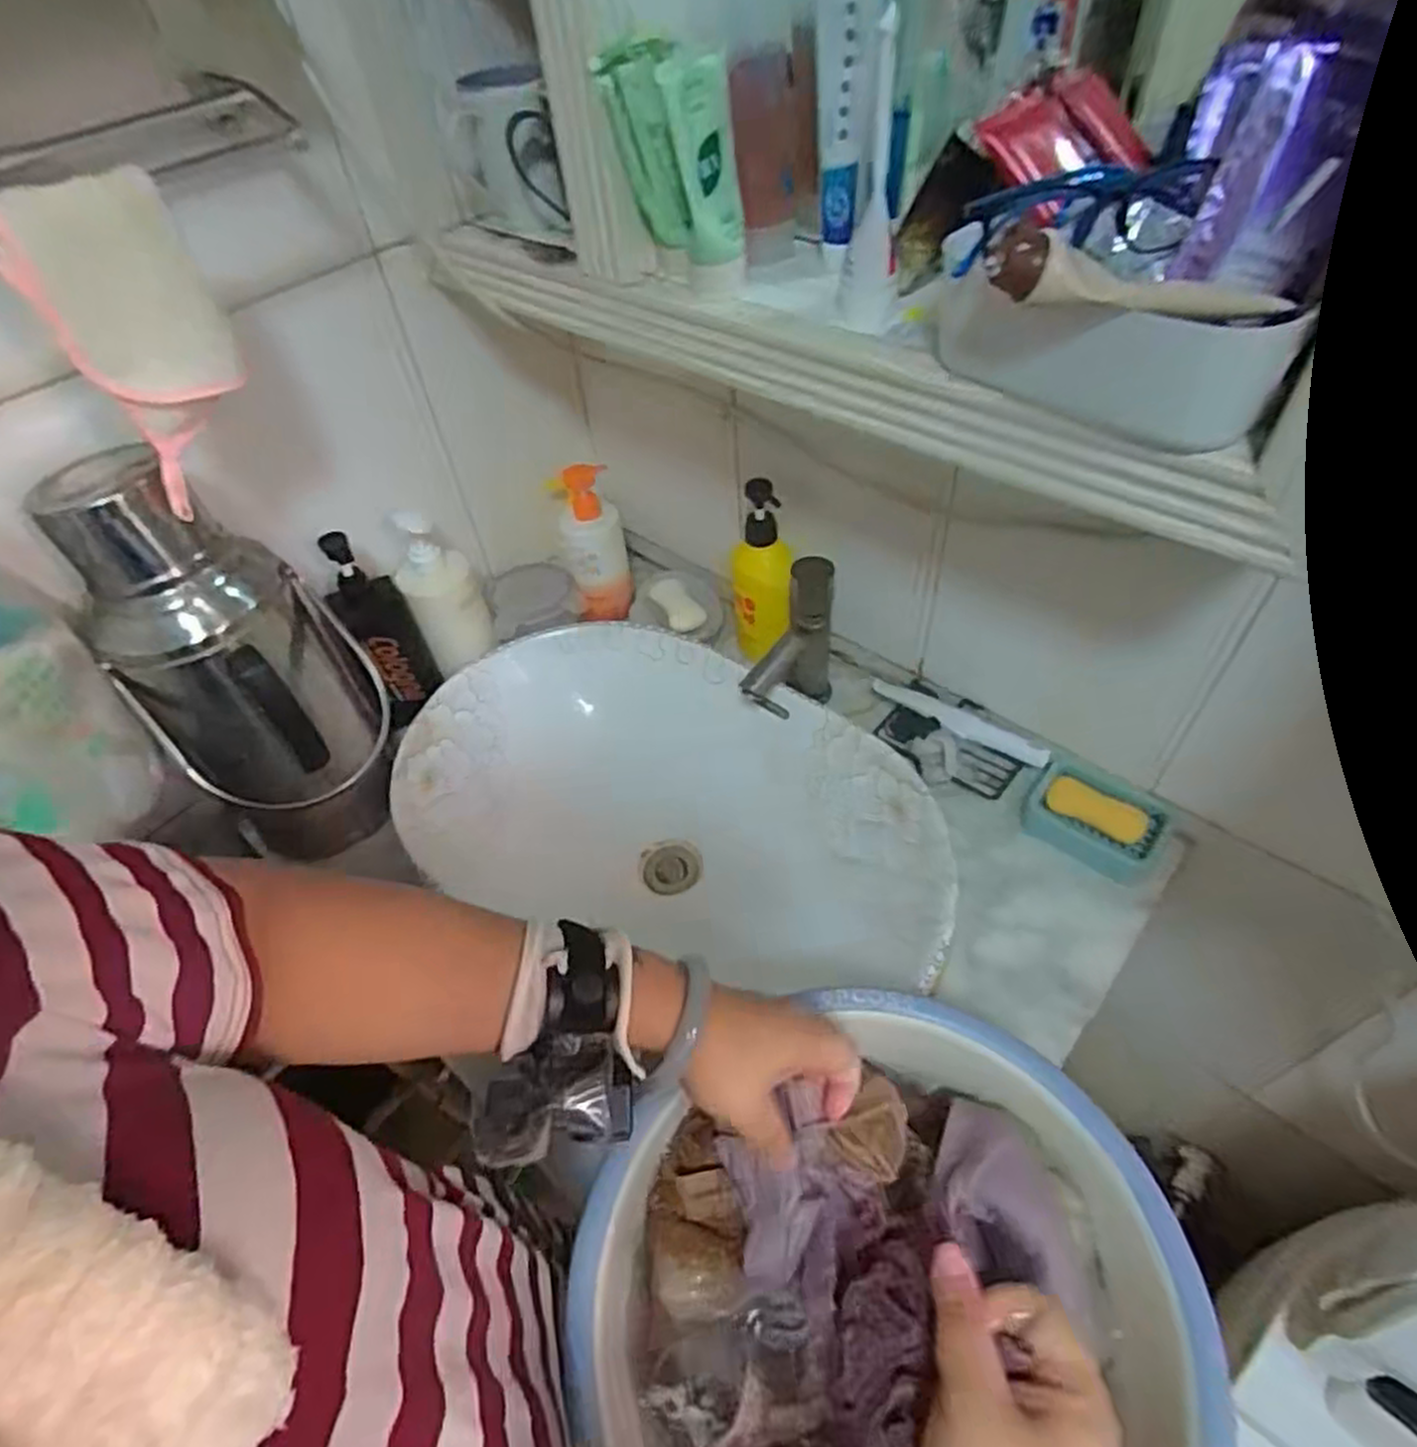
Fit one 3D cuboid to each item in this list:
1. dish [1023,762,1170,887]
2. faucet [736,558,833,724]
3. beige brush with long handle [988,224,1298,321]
[{"bbox_3d":[0.369,0.094,0.760,0.121,0.029,0.091,31,57,26],"label":"dish"},{"bbox_3d":[0.091,-0.068,0.828,0.064,0.163,0.134,20,53,19],"label":"faucet"},{"bbox_3d":[0.196,-0.203,0.356,0.134,0.032,0.019,5,50,7],"label":"beige brush with long handle"}]

